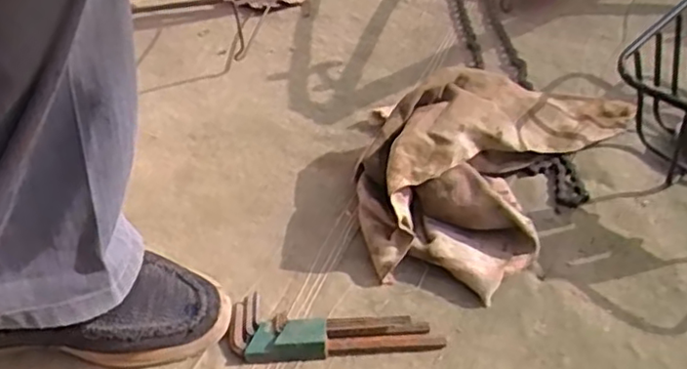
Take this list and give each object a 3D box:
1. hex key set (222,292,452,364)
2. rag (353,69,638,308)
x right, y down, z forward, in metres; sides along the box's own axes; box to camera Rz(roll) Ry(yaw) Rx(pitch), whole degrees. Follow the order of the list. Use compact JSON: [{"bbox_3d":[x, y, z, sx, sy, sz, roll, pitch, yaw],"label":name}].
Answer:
[{"bbox_3d":[-0.009,0.122,0.555,0.176,0.016,0.056,2,49,6],"label":"hex key set"},{"bbox_3d":[0.132,-0.031,0.633,0.181,0.092,0.285,28,56,26],"label":"rag"}]

